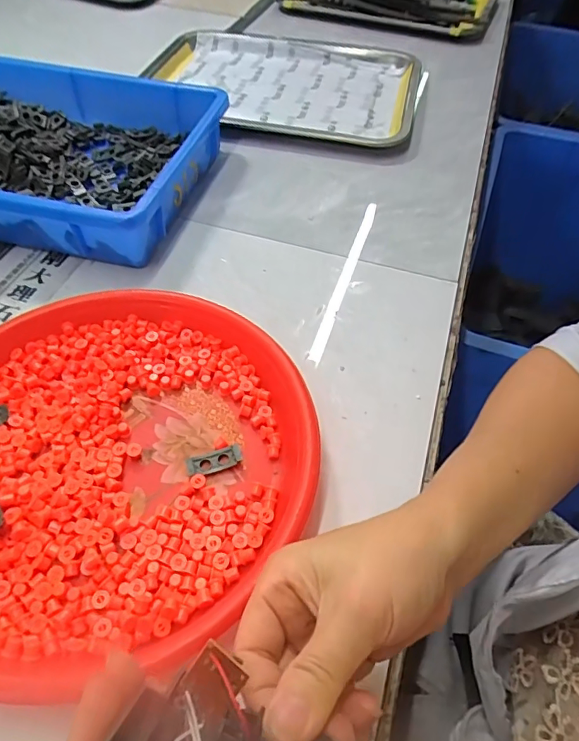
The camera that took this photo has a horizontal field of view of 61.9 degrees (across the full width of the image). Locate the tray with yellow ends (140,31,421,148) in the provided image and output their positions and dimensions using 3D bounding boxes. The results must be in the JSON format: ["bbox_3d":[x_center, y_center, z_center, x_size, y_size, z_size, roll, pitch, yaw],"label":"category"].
[{"bbox_3d":[-0.013,-0.374,0.622,0.347,0.029,0.263,10,53,2],"label":"tray with yellow ends"}]

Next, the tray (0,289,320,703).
[{"bbox_3d":[-0.114,0.048,0.302,0.247,0.028,0.239,3,53,-3],"label":"tray"}]

